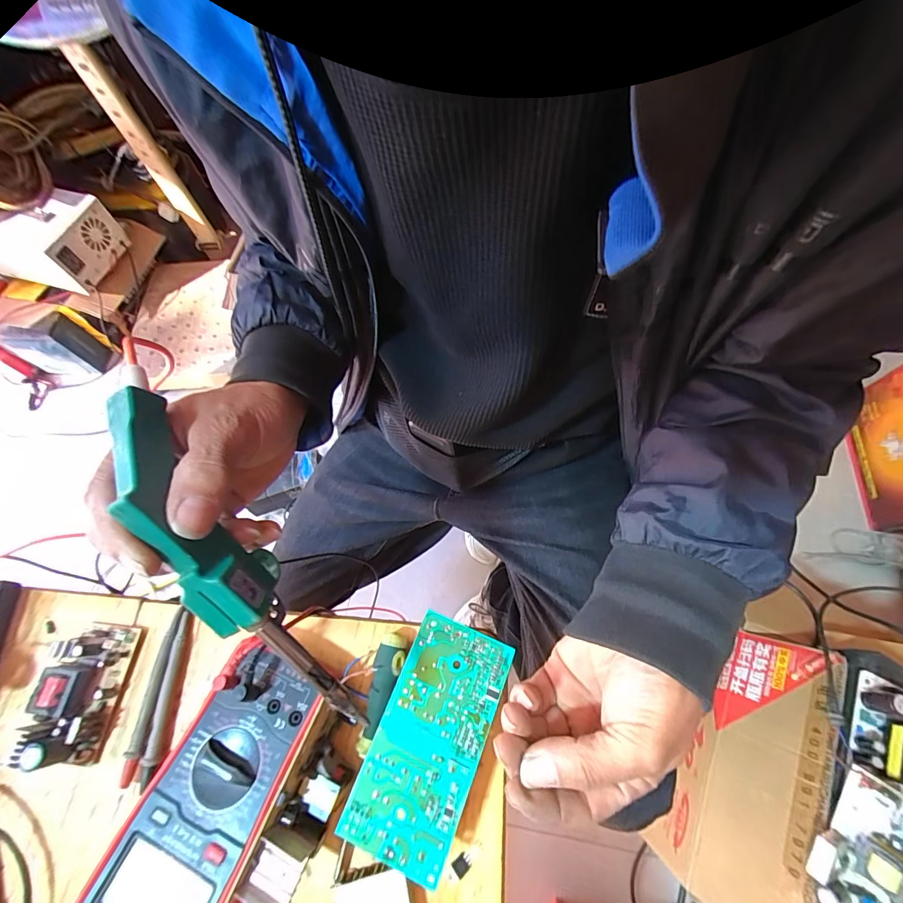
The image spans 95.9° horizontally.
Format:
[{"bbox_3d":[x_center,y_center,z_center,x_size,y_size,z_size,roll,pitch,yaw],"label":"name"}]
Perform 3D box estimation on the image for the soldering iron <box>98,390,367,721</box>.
[{"bbox_3d":[-0.113,0.068,0.210,0.031,0.041,0.214,-33,100,-11],"label":"soldering iron"}]

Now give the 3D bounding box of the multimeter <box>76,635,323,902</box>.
[{"bbox_3d":[-0.157,0.233,0.284,0.085,0.053,0.175,20,69,12],"label":"multimeter"}]

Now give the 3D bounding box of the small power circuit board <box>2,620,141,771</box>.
[{"bbox_3d":[-0.304,0.194,0.329,0.057,0.035,0.099,2,66,4],"label":"small power circuit board"}]

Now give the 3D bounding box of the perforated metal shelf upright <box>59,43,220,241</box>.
[{"bbox_3d":[-0.730,-0.716,1.000,0.052,0.441,0.049,-30,68,-10],"label":"perforated metal shelf upright"}]

